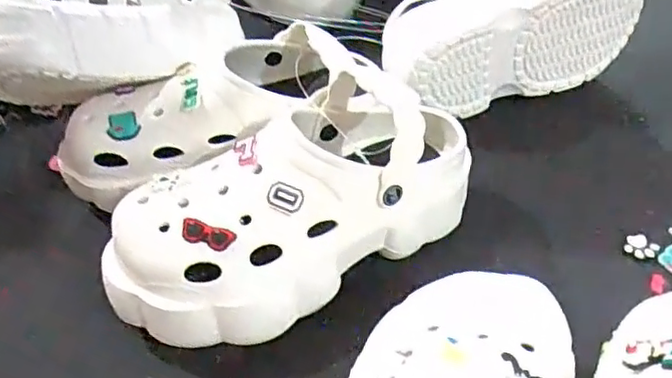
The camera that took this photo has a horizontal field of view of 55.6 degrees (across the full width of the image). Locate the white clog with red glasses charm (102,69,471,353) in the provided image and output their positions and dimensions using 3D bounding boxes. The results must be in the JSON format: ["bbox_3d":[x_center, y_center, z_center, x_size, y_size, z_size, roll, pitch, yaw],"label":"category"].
[{"bbox_3d":[-0.024,0.009,0.436,0.255,0.118,0.103,-29,50,-25],"label":"white clog with red glasses charm"}]

